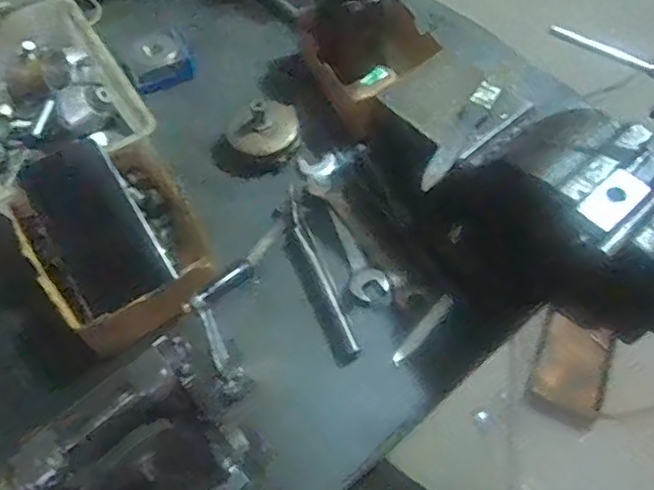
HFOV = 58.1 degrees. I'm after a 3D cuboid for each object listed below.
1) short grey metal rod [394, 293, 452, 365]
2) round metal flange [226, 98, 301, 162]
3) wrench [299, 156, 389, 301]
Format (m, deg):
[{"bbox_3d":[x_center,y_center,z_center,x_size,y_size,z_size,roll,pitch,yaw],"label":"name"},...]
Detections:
[{"bbox_3d":[0.086,0.074,0.519,0.012,0.007,0.082,36,65,21],"label":"short grey metal rod"},{"bbox_3d":[-0.066,-0.121,0.612,0.073,0.044,0.062,-7,57,-4],"label":"round metal flange"},{"bbox_3d":[0.015,-0.023,0.577,0.038,0.010,0.171,-15,58,-9],"label":"wrench"}]

